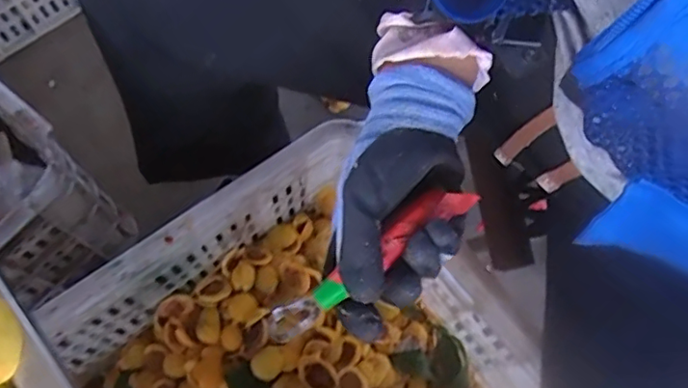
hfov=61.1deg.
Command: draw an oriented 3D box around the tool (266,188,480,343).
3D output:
[{"bbox_3d":[0.016,0.042,0.365,0.151,0.024,0.020,-38,75,2],"label":"tool"}]

